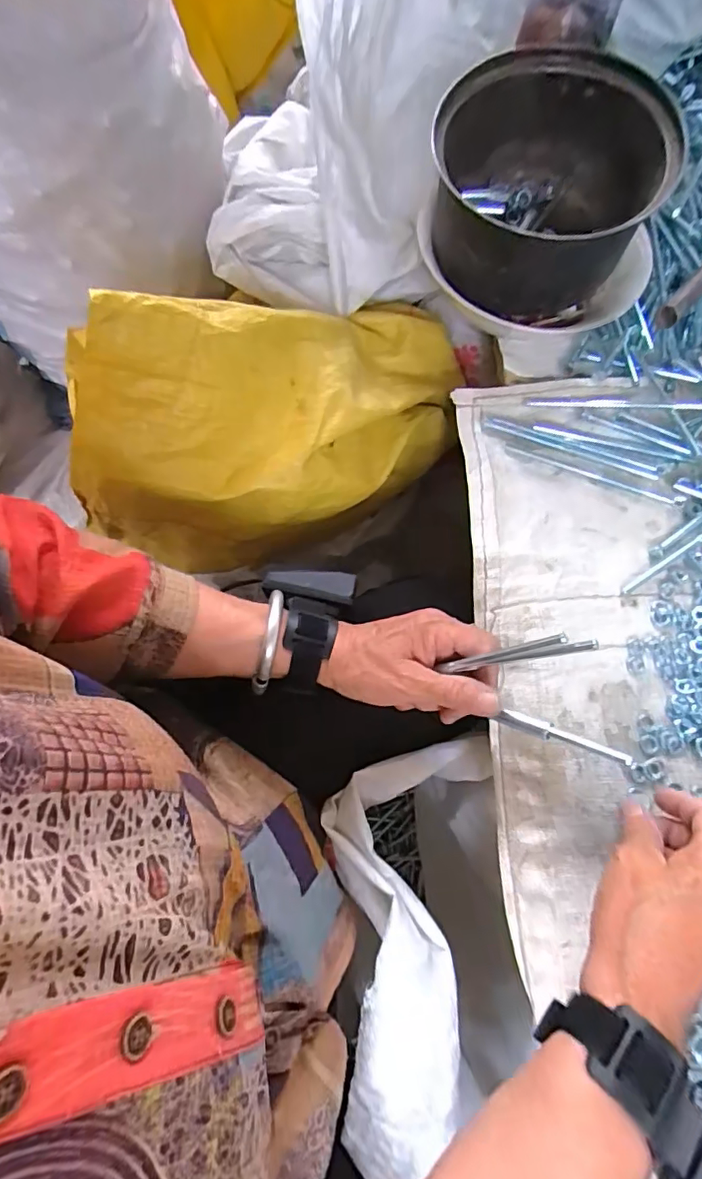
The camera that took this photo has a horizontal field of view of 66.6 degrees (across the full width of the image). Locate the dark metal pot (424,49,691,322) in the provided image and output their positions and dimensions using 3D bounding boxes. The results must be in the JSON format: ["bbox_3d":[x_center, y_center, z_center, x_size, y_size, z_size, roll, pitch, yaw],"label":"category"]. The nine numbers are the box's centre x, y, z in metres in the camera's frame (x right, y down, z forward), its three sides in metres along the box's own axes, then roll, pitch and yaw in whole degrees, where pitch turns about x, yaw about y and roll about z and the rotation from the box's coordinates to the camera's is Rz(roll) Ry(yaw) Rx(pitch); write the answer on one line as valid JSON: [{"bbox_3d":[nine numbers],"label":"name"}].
[{"bbox_3d":[0.151,-0.307,0.416,0.163,0.093,0.171,0,73,-1],"label":"dark metal pot"}]

